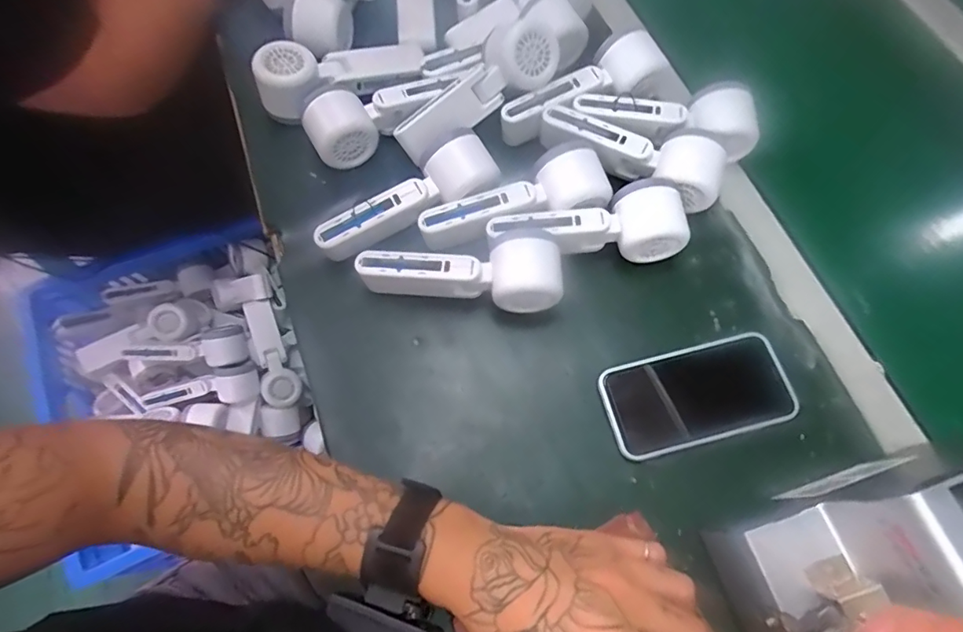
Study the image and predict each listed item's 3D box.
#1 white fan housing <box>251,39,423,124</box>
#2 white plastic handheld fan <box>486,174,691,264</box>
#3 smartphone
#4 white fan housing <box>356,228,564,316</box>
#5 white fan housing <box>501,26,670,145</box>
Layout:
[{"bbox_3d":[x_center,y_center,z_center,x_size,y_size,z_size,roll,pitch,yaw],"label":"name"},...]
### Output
[{"bbox_3d":[-0.131,-0.236,0.496,0.156,0.046,0.054,-19,69,-8],"label":"white fan housing"},{"bbox_3d":[0.089,-0.072,0.448,0.162,0.055,0.058,-10,68,-4],"label":"white plastic handheld fan"},{"bbox_3d":[0.170,0.063,0.418,0.142,0.015,0.076,-14,69,-6],"label":"smartphone"},{"bbox_3d":[-0.017,-0.037,0.433,0.165,0.057,0.063,0,68,0],"label":"white fan housing"},{"bbox_3d":[0.099,-0.208,0.493,0.159,0.055,0.059,-33,72,-13],"label":"white fan housing"}]

